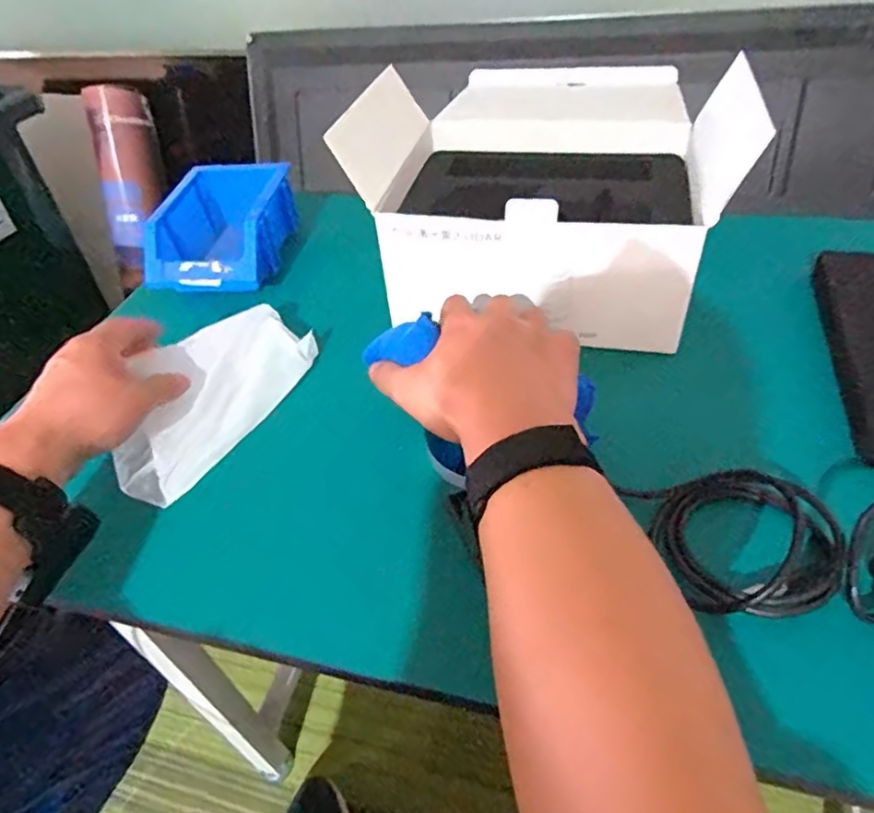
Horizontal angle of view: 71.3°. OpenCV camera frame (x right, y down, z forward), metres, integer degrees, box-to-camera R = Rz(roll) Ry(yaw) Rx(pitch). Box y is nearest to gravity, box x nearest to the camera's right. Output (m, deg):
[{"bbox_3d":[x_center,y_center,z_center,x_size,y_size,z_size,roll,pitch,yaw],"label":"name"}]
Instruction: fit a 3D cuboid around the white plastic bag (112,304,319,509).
[{"bbox_3d":[-0.187,-0.015,0.502,0.085,0.058,0.193,15,53,20],"label":"white plastic bag"}]

